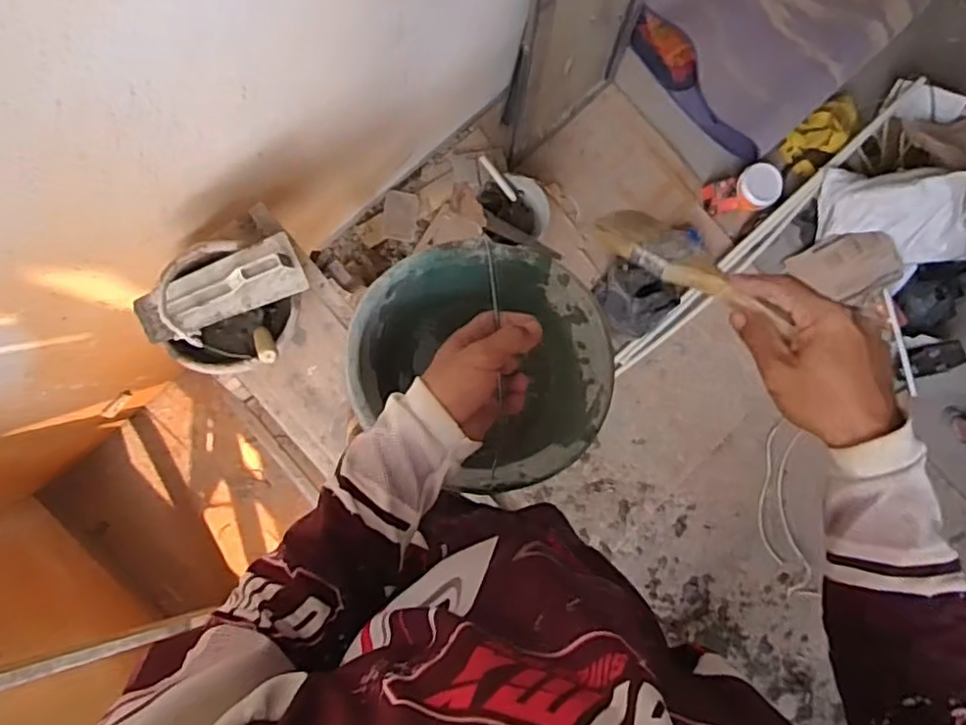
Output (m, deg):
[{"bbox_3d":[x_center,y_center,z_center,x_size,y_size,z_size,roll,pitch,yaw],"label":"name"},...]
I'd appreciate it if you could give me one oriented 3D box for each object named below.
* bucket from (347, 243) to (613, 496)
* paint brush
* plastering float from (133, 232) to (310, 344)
[{"bbox_3d":[0.000,-0.006,0.756,0.266,0.155,0.242,41,82,-4],"label":"bucket"},{"bbox_3d":[0.155,-0.065,0.504,0.166,0.021,0.027,32,81,25],"label":"paint brush"},{"bbox_3d":[-0.478,-0.127,1.231,0.302,0.070,0.123,-26,90,-9],"label":"plastering float"}]

